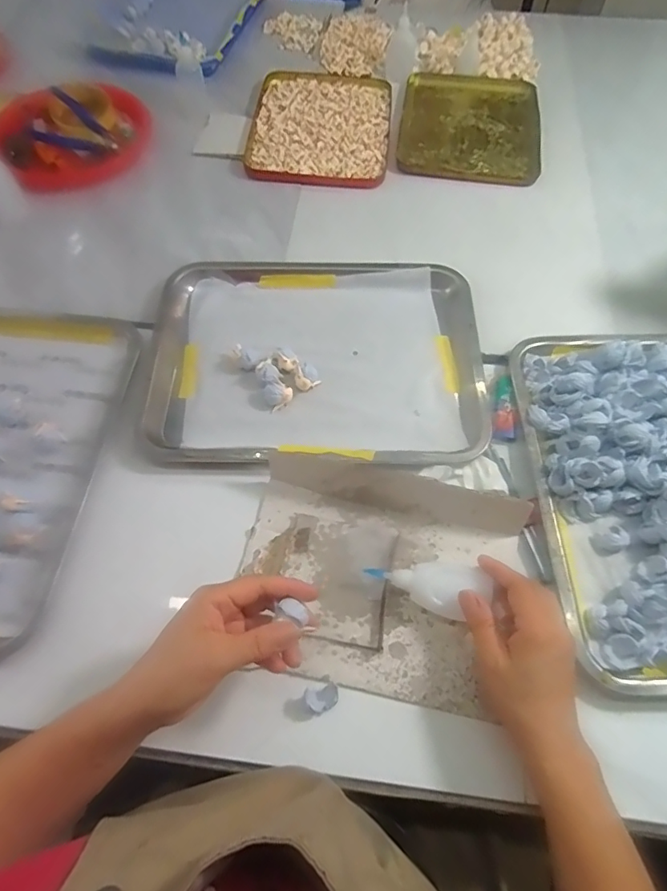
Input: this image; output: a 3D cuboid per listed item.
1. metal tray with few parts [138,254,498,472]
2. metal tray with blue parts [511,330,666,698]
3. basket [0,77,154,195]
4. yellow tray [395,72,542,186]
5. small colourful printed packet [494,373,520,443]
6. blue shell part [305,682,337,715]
[{"bbox_3d":[-0.018,-0.101,0.553,0.346,0.031,0.265,1,62,1],"label":"metal tray with few parts"},{"bbox_3d":[0.318,0.027,0.453,0.255,0.042,0.345,0,62,1],"label":"metal tray with blue parts"},{"bbox_3d":[-0.368,-0.449,0.724,0.219,0.034,0.218,0,62,0],"label":"basket"},{"bbox_3d":[0.205,-0.478,0.759,0.201,0.015,0.258,8,62,5],"label":"yellow tray"},{"bbox_3d":[0.179,-0.040,0.525,0.024,0.011,0.072,7,62,4],"label":"small colourful printed packet"},{"bbox_3d":[-0.009,0.198,0.397,0.025,0.010,0.019,-13,62,-6],"label":"blue shell part"}]

